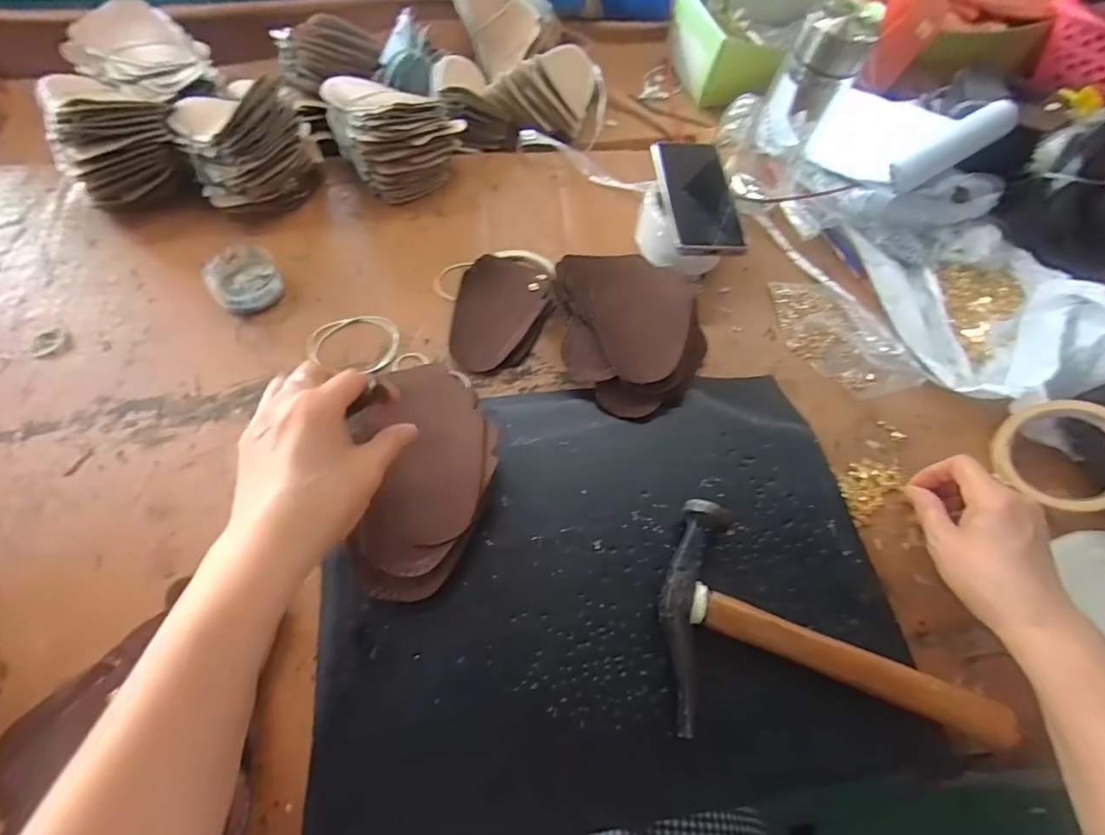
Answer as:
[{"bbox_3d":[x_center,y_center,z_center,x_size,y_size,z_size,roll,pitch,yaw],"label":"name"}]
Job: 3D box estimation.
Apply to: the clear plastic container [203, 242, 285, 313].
[{"bbox_3d":[-0.303,-0.135,0.510,0.063,0.024,0.072,-28,66,-17],"label":"clear plastic container"}]

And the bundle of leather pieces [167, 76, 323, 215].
[{"bbox_3d":[-0.325,-0.297,0.553,0.126,0.101,0.116,-27,66,-17],"label":"bundle of leather pieces"}]

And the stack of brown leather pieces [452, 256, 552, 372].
[{"bbox_3d":[-0.051,-0.103,0.513,0.088,0.019,0.134,8,61,1],"label":"stack of brown leather pieces"}]

